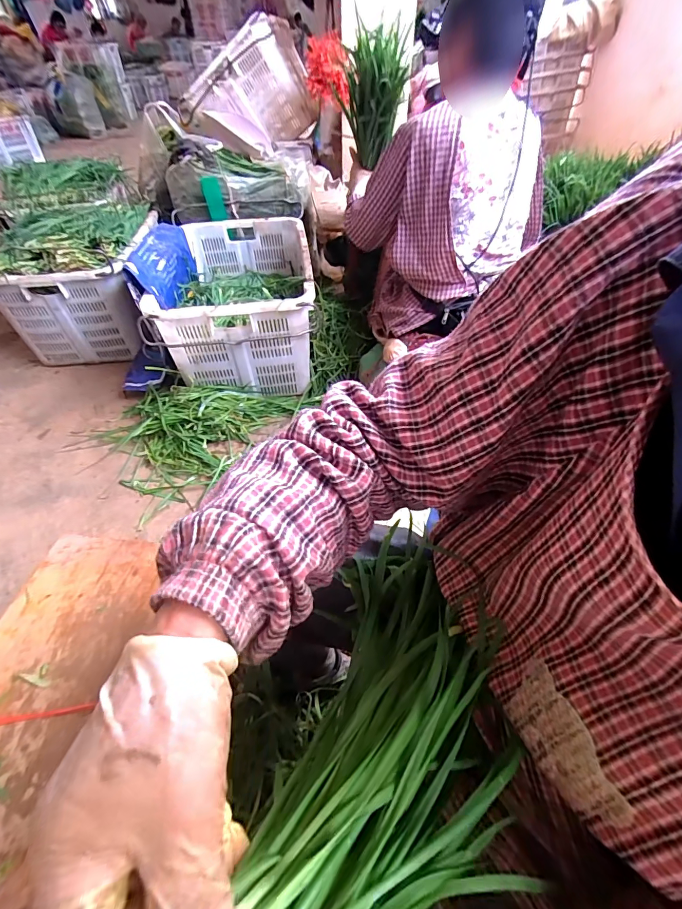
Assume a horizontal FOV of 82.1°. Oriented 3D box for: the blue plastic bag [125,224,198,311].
[{"bbox_3d":[-0.530,-0.554,1.168,0.096,0.160,0.434,-6,47,-4],"label":"blue plastic bag"}]

